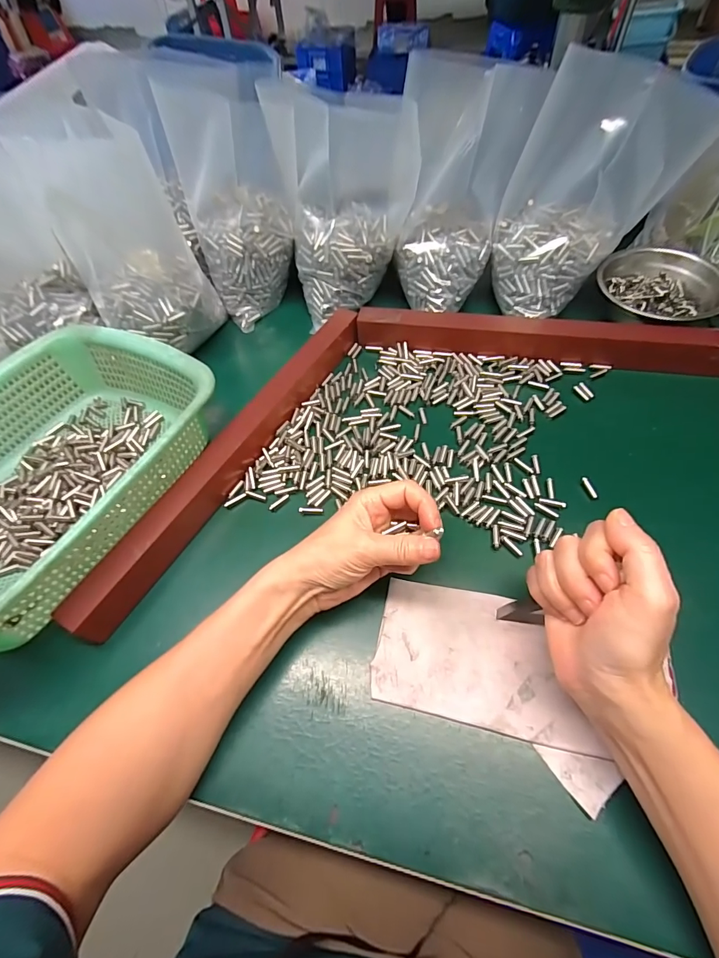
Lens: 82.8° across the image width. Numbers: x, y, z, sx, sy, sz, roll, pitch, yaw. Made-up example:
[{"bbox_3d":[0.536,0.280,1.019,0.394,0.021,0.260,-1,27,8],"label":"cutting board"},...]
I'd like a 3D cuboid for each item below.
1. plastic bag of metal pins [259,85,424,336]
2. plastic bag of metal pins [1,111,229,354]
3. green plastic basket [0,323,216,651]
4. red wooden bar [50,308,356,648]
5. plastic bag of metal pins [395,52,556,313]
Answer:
[{"bbox_3d":[-0.012,-0.297,0.455,0.130,0.182,0.086,-17,58,-7],"label":"plastic bag of metal pins"},{"bbox_3d":[-0.235,-0.241,0.426,0.122,0.191,0.123,-33,61,-16],"label":"plastic bag of metal pins"},{"bbox_3d":[-0.274,-0.005,0.353,0.214,0.083,0.287,20,61,16],"label":"green plastic basket"},{"bbox_3d":[-0.113,-0.035,0.390,0.032,0.035,0.389,23,62,18],"label":"red wooden bar"},{"bbox_3d":[0.103,-0.295,0.430,0.116,0.197,0.108,5,58,8],"label":"plastic bag of metal pins"}]

